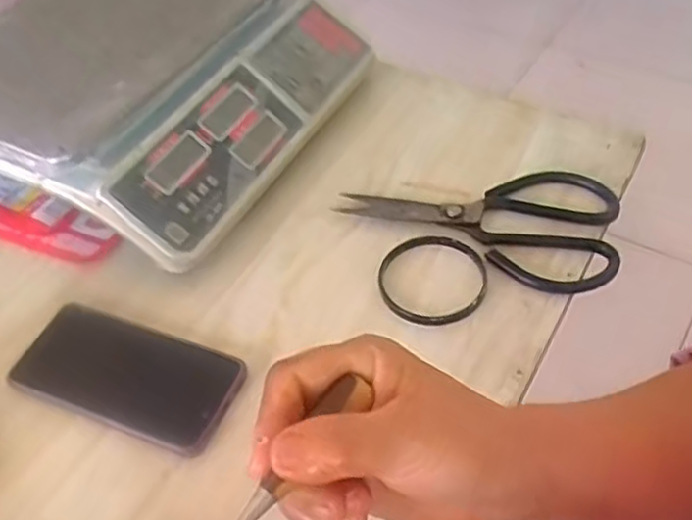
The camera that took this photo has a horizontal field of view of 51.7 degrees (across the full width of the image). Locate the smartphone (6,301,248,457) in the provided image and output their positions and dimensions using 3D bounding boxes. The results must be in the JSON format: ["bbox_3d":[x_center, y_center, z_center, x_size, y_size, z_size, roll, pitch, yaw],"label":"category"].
[{"bbox_3d":[-0.157,0.081,0.516,0.166,0.014,0.079,16,53,18],"label":"smartphone"}]

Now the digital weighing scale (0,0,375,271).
[{"bbox_3d":[-0.188,-0.166,0.672,0.322,0.107,0.315,20,54,21],"label":"digital weighing scale"}]

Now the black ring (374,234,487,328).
[{"bbox_3d":[0.067,0.016,0.557,0.083,0.011,0.087,-3,49,3],"label":"black ring"}]

